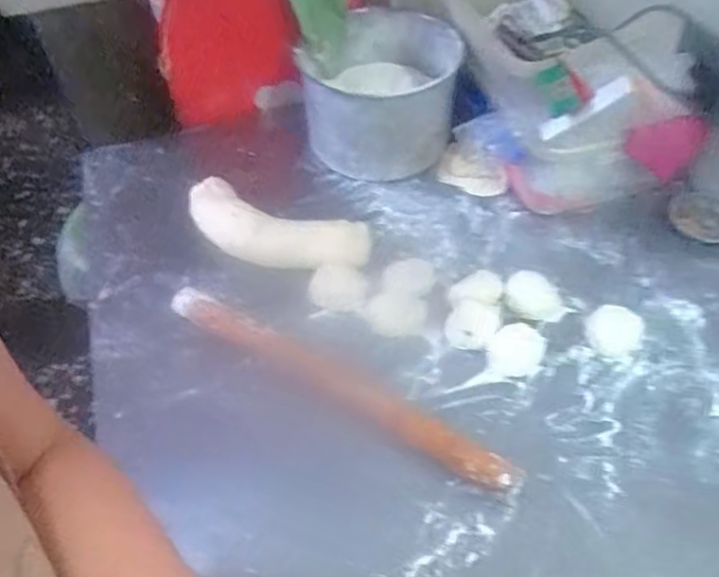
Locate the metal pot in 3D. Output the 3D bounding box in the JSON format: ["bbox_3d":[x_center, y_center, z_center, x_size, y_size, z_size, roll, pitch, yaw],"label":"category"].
[{"bbox_3d":[0.027,-0.258,0.849,0.203,0.149,0.202,-1,50,1],"label":"metal pot"}]

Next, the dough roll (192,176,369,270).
[{"bbox_3d":[-0.107,-0.072,0.770,0.243,0.048,0.086,16,54,16],"label":"dough roll"}]

